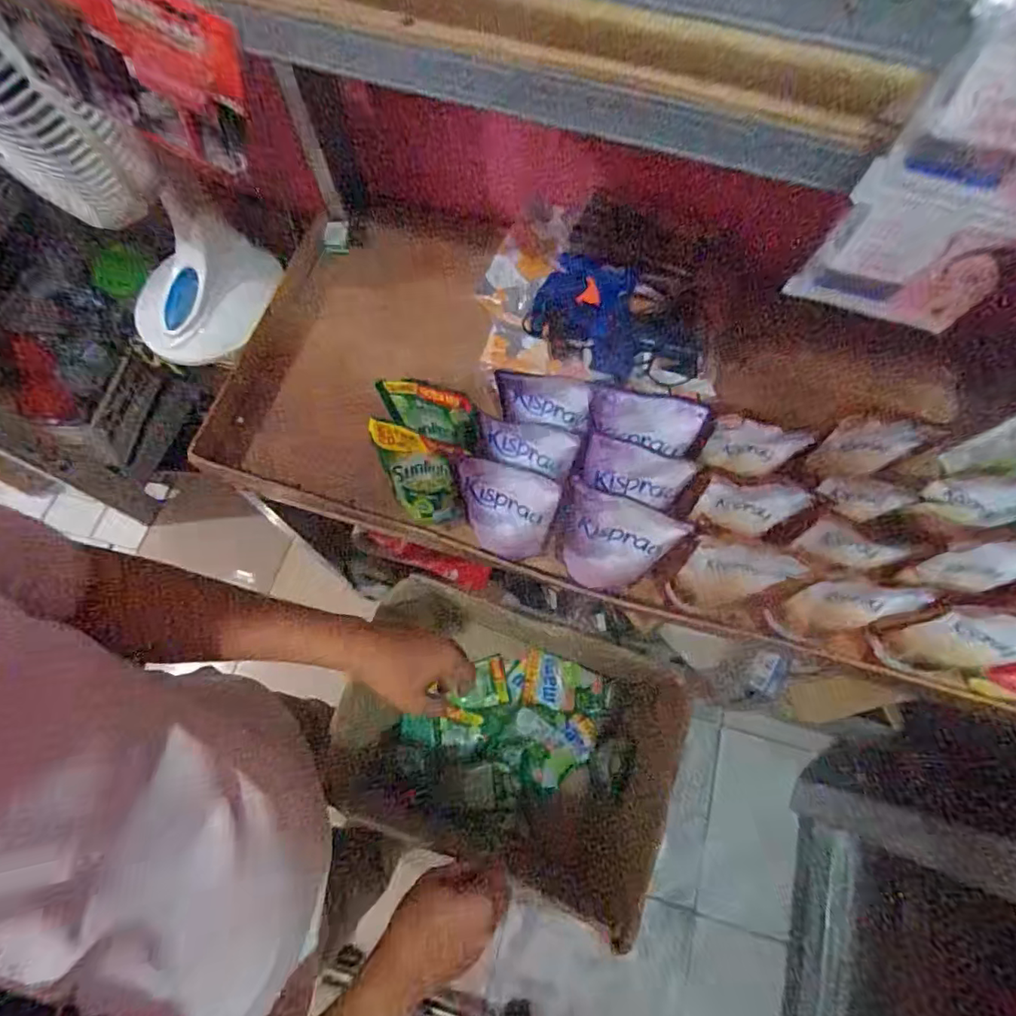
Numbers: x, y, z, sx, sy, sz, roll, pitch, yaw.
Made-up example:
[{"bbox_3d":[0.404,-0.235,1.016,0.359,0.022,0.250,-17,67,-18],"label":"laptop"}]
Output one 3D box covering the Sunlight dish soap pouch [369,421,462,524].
[{"bbox_3d":[-0.097,-0.031,0.590,0.094,0.148,0.027,15,51,3],"label":"Sunlight dish soap pouch"}]

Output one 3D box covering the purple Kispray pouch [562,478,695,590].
[{"bbox_3d":[0.104,0.042,0.548,0.109,0.175,0.041,18,71,5],"label":"purple Kispray pouch"}]

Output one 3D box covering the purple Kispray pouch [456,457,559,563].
[{"bbox_3d":[-0.006,0.009,0.570,0.099,0.173,0.043,20,71,6],"label":"purple Kispray pouch"}]

